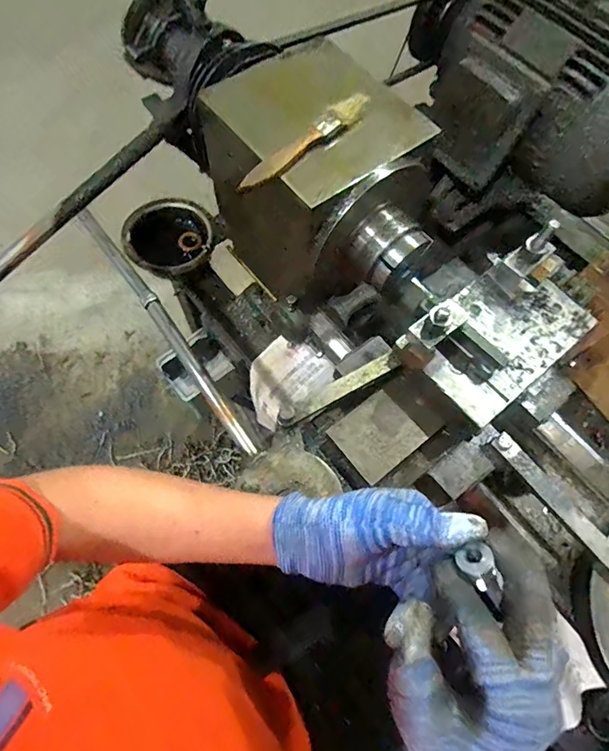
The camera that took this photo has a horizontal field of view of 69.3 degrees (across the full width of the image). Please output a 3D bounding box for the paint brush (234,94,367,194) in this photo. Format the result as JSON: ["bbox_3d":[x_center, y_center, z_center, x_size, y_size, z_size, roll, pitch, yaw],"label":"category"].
[{"bbox_3d":[-0.001,-0.203,0.381,0.147,0.016,0.021,-41,75,-18],"label":"paint brush"}]

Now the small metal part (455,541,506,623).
[{"bbox_3d":[0.104,0.118,0.253,0.019,0.014,0.037,-25,88,-13],"label":"small metal part"}]

